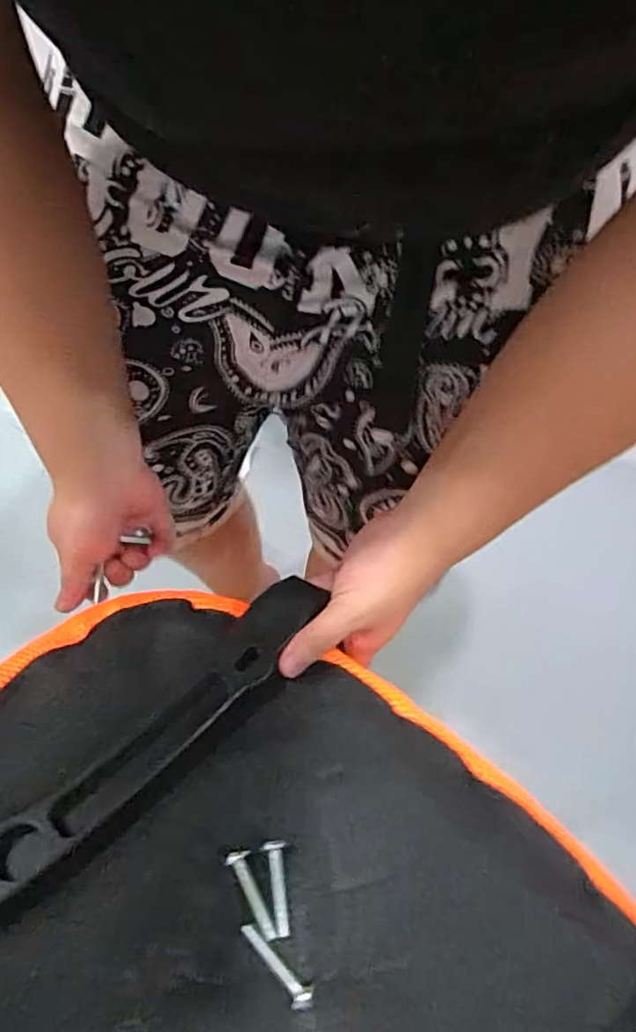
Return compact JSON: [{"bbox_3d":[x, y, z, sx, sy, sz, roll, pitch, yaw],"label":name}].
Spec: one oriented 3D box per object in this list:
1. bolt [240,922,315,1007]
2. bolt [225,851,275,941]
[{"bbox_3d":[-0.018,0.192,0.257,0.008,0.007,0.039,-36,62,-28],"label":"bolt"},{"bbox_3d":[-0.030,0.172,0.272,0.010,0.007,0.038,-22,56,-21],"label":"bolt"}]

